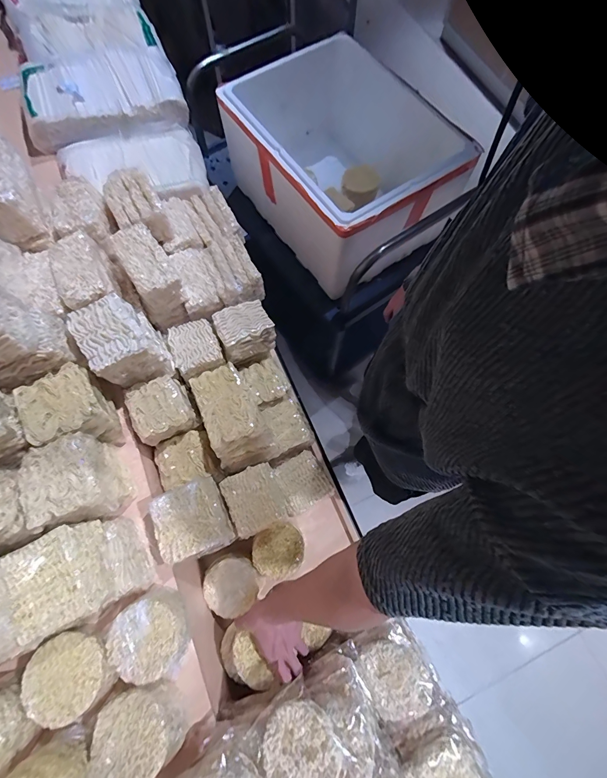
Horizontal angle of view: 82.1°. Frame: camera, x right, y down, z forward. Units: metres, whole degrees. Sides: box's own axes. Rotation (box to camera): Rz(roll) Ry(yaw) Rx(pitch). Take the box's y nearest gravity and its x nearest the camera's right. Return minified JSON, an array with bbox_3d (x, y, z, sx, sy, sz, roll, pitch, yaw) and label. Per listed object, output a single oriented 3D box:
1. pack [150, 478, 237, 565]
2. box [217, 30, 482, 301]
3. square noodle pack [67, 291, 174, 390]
[{"bbox_3d":[-0.204,0.240,0.642,0.116,0.052,0.127,-20,73,-7],"label":"pack"},{"bbox_3d":[0.118,-0.663,1.032,0.498,0.303,0.622,-37,76,-12],"label":"box"},{"bbox_3d":[-0.357,-0.085,0.703,0.111,0.160,0.123,-32,75,-11],"label":"square noodle pack"}]

